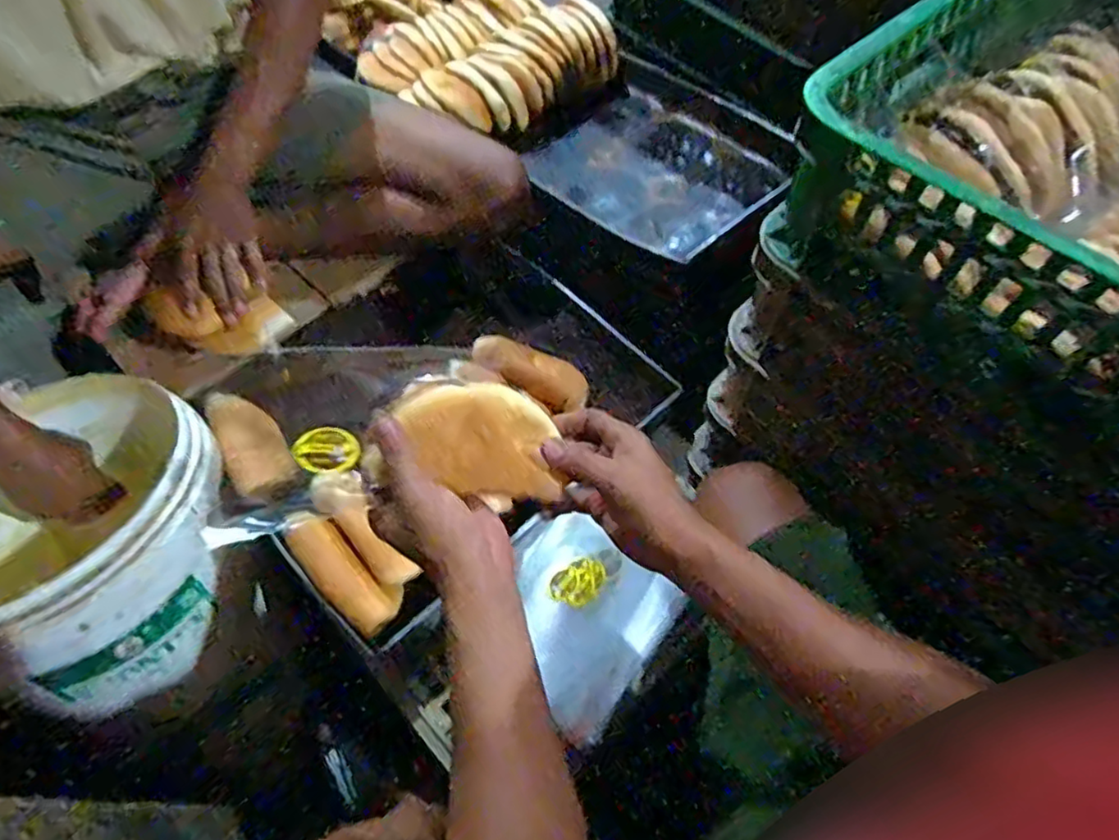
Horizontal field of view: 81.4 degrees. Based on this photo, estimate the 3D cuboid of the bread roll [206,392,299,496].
[{"bbox_3d":[-0.339,0.024,0.717,0.059,0.038,0.139,-27,64,-16],"label":"bread roll"}]

